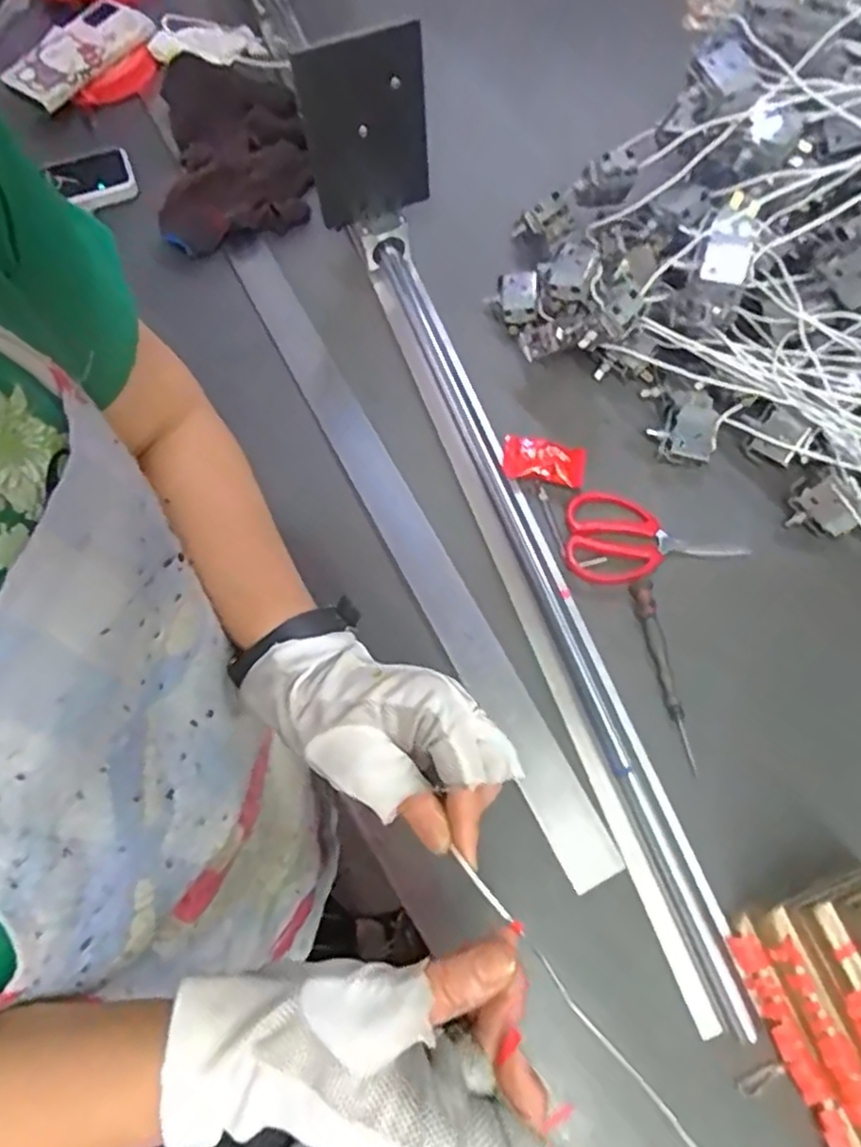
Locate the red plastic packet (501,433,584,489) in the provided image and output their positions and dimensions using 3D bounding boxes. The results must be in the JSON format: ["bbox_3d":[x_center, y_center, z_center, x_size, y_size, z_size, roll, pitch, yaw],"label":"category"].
[{"bbox_3d":[0.092,-0.093,0.587,0.066,0.019,0.041,9,68,7],"label":"red plastic packet"}]

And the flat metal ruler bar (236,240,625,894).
[{"bbox_3d":[-0.032,-0.053,0.580,0.036,0.009,0.622,-26,68,-8],"label":"flat metal ruler bar"}]

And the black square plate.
[{"bbox_3d":[-0.053,-0.360,0.584,0.097,0.145,0.008,-9,63,0],"label":"black square plate"}]

